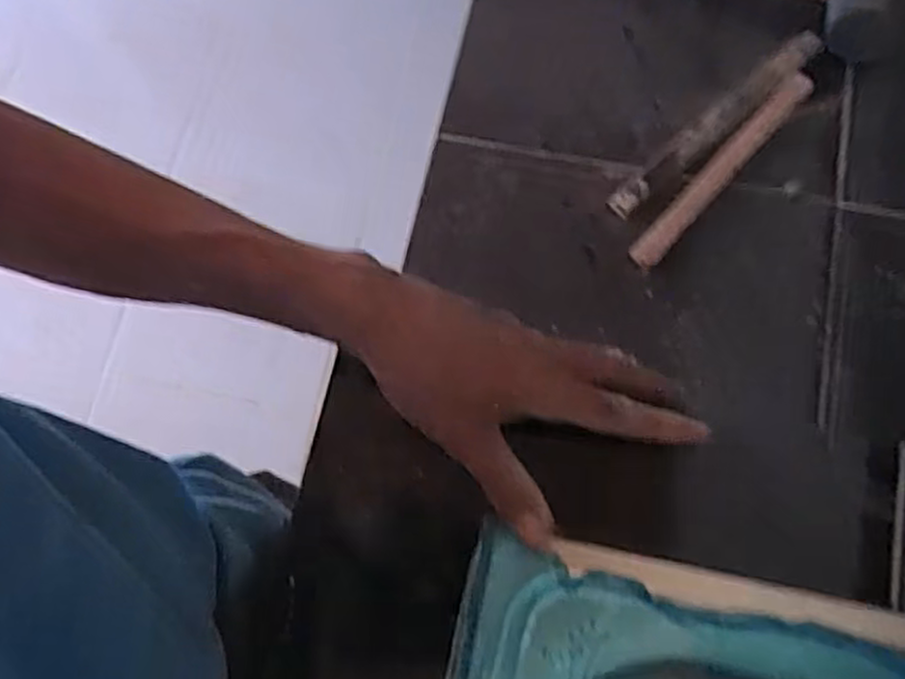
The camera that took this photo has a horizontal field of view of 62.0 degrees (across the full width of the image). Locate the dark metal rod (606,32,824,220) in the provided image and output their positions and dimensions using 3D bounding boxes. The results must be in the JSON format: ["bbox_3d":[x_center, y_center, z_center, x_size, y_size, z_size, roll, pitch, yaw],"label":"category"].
[{"bbox_3d":[0.192,-0.160,0.555,0.203,0.014,0.022,-40,76,-9],"label":"dark metal rod"}]

